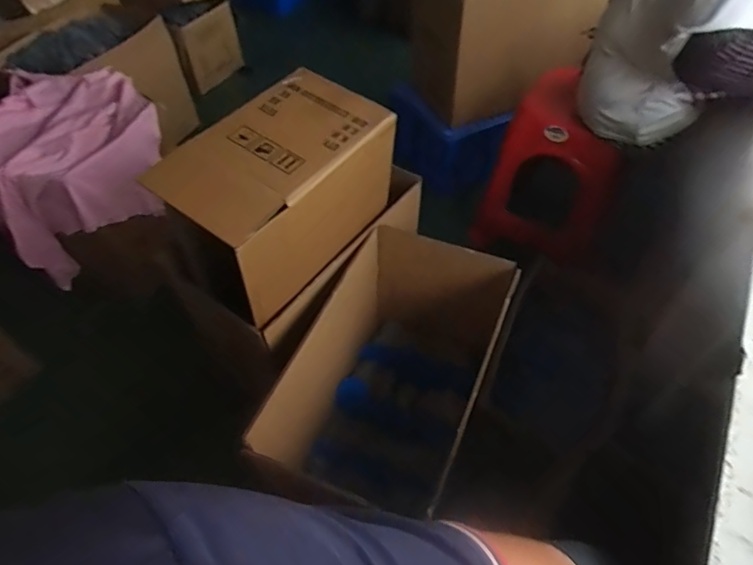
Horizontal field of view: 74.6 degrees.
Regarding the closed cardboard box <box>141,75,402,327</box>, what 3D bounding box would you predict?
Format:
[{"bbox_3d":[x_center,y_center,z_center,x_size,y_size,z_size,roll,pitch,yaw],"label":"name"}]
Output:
[{"bbox_3d":[-0.170,-0.167,0.941,0.228,0.257,0.415,28,58,21],"label":"closed cardboard box"}]

